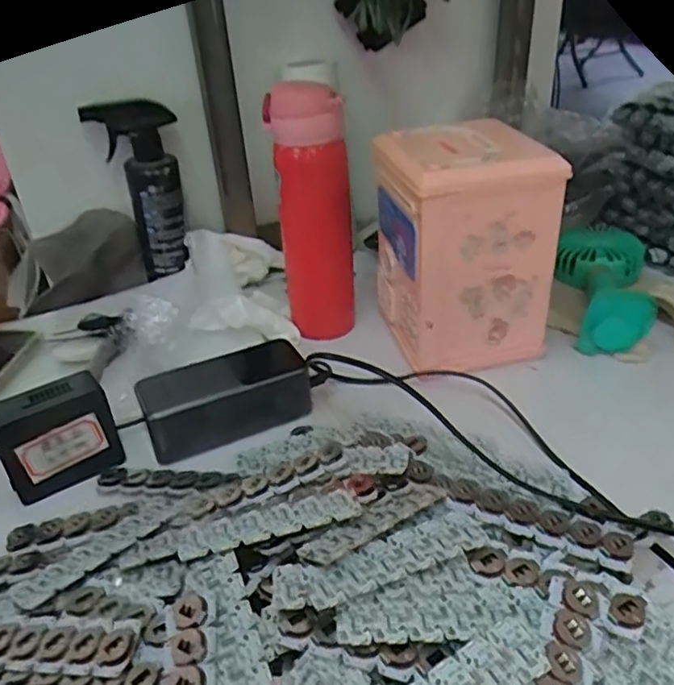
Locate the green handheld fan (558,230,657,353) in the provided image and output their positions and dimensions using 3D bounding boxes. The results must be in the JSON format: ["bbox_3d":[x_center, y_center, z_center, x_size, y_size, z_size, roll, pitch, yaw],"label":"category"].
[{"bbox_3d":[0.260,-0.059,0.622,0.079,0.054,0.172,9,35,17],"label":"green handheld fan"}]

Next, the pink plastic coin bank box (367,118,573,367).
[{"bbox_3d":[0.108,-0.086,0.563,0.121,0.174,0.125,-10,34,-10],"label":"pink plastic coin bank box"}]

